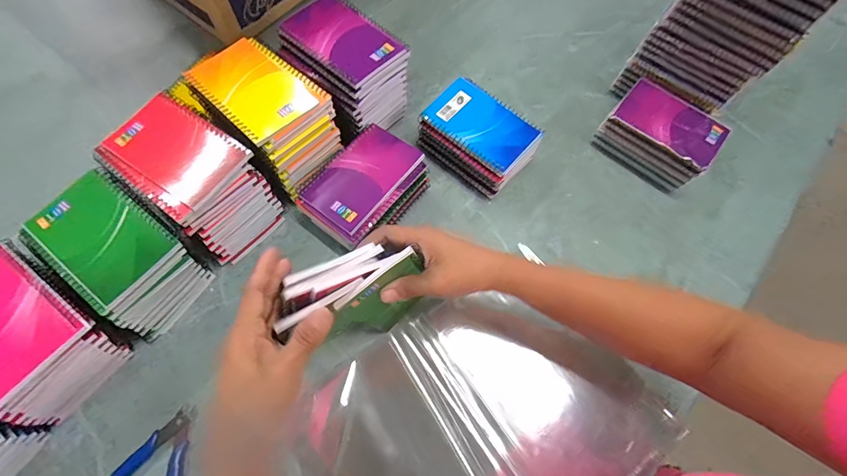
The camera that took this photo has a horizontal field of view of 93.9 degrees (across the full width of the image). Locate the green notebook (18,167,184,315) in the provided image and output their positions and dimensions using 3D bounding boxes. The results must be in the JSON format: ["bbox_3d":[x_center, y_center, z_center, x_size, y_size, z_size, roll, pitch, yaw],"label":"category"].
[{"bbox_3d":[-0.312,-0.003,0.383,0.133,0.010,0.092,35,71,11],"label":"green notebook"}]

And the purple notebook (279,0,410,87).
[{"bbox_3d":[-0.097,-0.238,0.465,0.135,0.010,0.090,42,71,14],"label":"purple notebook"}]

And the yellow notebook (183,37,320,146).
[{"bbox_3d":[-0.184,-0.161,0.422,0.126,0.008,0.081,42,71,14],"label":"yellow notebook"}]

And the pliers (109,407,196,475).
[{"bbox_3d":[-0.272,0.226,0.379,0.083,0.015,0.116,4,68,-1],"label":"pliers"}]

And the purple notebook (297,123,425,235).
[{"bbox_3d":[-0.073,-0.074,0.458,0.090,0.012,0.127,37,70,12],"label":"purple notebook"}]

